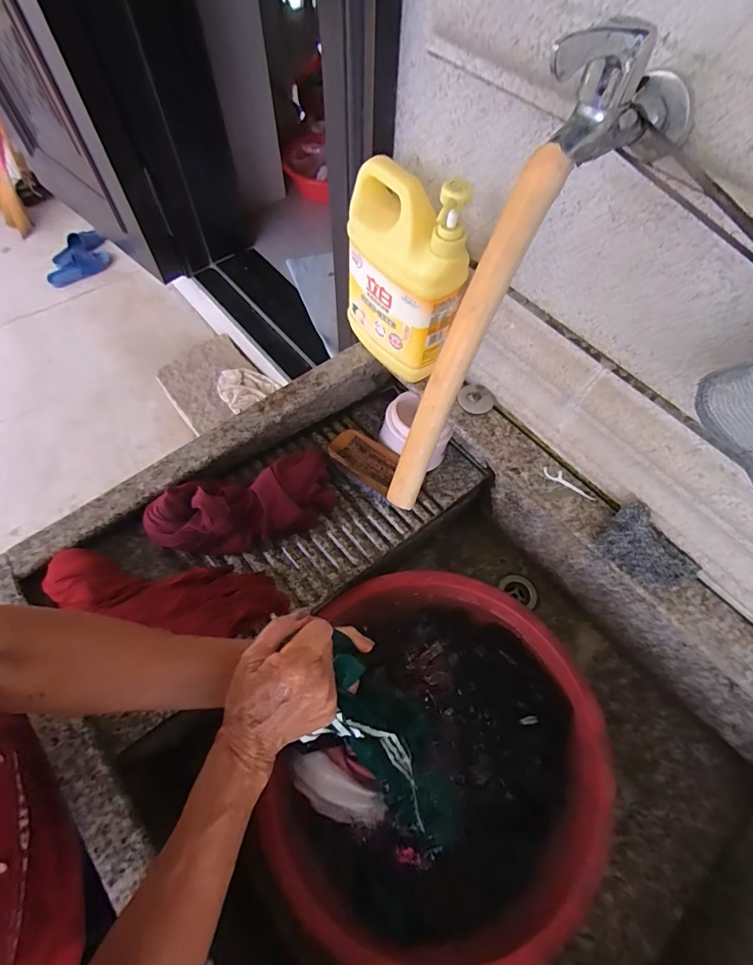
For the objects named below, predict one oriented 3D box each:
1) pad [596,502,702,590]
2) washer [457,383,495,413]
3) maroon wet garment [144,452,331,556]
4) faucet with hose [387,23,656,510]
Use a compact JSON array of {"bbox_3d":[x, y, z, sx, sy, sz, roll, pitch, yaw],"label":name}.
[{"bbox_3d":[0.289,0.075,0.478,0.062,0.014,0.094,-41,82,19],"label":"pad"},{"bbox_3d":[0.133,-0.112,0.585,0.046,0.010,0.042,34,66,15],"label":"washer"},{"bbox_3d":[-0.154,0.026,0.536,0.224,0.068,0.094,-16,62,-28],"label":"maroon wet garment"},{"bbox_3d":[0.069,-0.103,0.292,0.031,0.292,0.096,34,31,15],"label":"faucet with hose"}]

